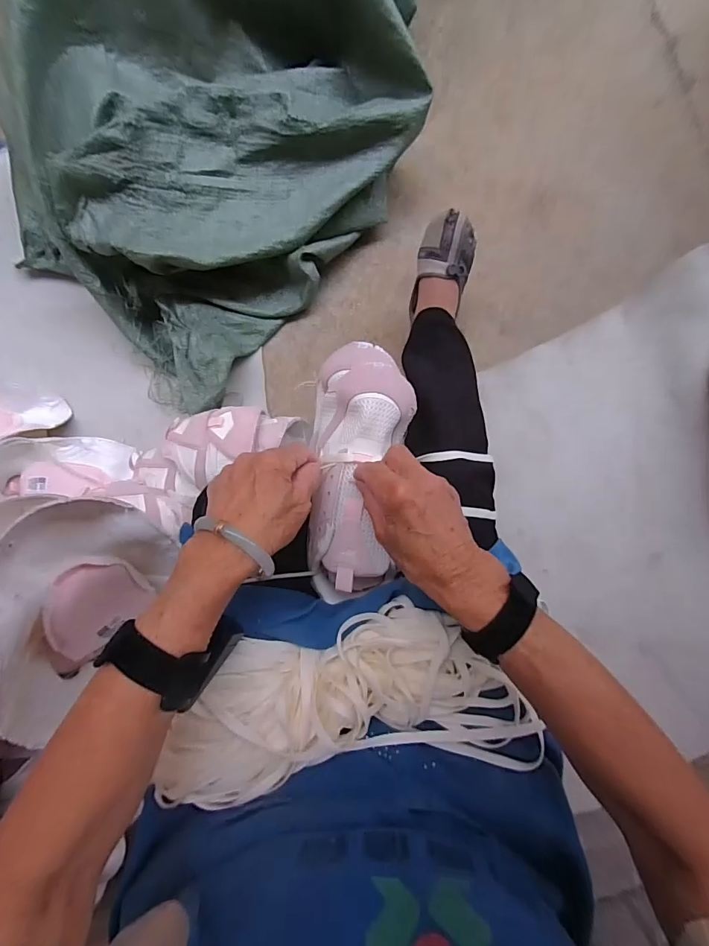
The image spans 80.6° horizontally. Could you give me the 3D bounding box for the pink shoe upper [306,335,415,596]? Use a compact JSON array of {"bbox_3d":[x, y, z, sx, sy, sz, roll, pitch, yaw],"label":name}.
[{"bbox_3d":[0.004,-0.001,0.407,0.090,0.062,0.244,5,90,0],"label":"pink shoe upper"}]

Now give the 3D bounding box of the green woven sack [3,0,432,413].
[{"bbox_3d":[-0.206,-0.523,0.633,0.477,0.293,0.702,39,88,-1],"label":"green woven sack"}]

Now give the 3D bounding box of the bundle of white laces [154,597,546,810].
[{"bbox_3d":[-0.007,0.191,0.356,0.301,0.041,0.126,-5,89,-2],"label":"bundle of white laces"}]

